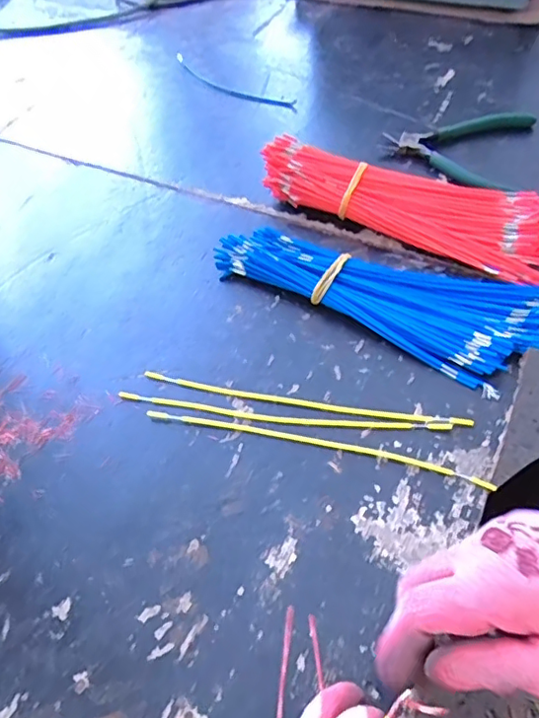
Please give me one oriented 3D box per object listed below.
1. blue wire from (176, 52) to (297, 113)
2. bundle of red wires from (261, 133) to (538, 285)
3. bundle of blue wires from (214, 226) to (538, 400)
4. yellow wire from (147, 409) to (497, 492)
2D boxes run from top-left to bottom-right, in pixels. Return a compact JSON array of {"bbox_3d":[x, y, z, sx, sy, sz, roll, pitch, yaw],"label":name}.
[{"bbox_3d":[-0.050,-0.327,0.684,0.211,0.008,0.035,34,63,27],"label":"blue wire"},{"bbox_3d":[0.116,-0.128,0.482,0.260,0.044,0.068,21,57,20],"label":"bundle of red wires"},{"bbox_3d":[0.086,-0.062,0.449,0.255,0.022,0.108,24,58,22],"label":"bundle of blue wires"},{"bbox_3d":[0.027,0.055,0.376,0.227,0.004,0.012,11,54,14],"label":"yellow wire"}]

